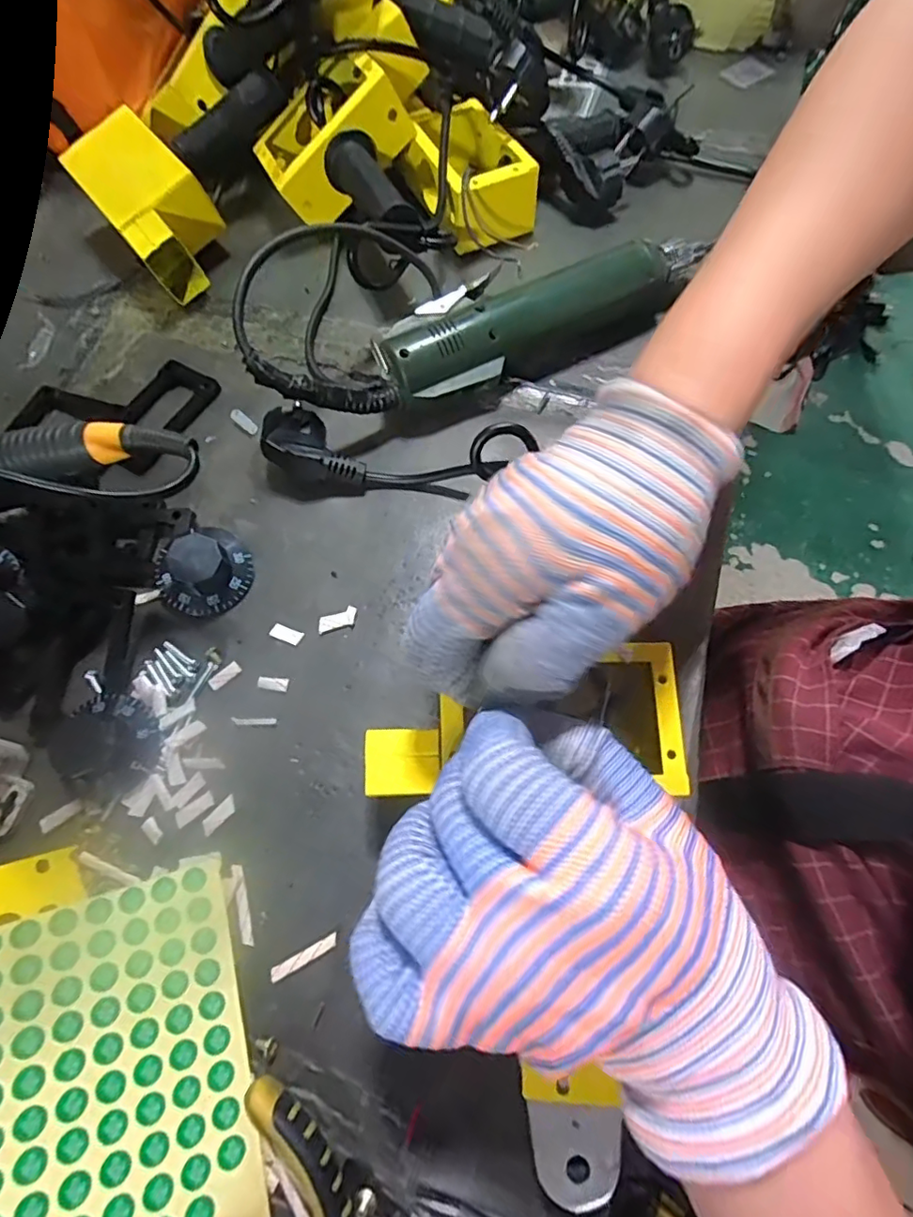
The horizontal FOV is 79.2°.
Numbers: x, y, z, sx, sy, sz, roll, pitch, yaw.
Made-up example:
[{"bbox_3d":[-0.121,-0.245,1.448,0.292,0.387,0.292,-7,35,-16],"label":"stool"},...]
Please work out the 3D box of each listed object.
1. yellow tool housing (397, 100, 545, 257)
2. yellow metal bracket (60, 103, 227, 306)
[{"bbox_3d":[0.007,-0.313,0.395,0.070,0.043,0.135,-24,69,-7],"label":"yellow tool housing"},{"bbox_3d":[-0.209,-0.276,0.384,0.060,0.057,0.125,-37,71,-12],"label":"yellow metal bracket"}]

